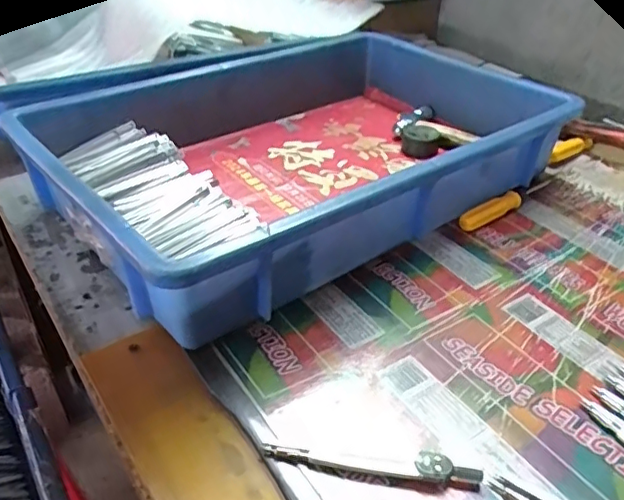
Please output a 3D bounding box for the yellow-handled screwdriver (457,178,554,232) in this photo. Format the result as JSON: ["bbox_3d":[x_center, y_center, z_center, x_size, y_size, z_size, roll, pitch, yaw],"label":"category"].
[{"bbox_3d":[0.179,-0.044,0.518,0.134,0.013,0.015,-24,43,-30],"label":"yellow-handled screwdriver"}]

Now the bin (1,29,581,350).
[{"bbox_3d":[-0.001,-0.094,0.524,0.423,0.083,0.285,-25,44,-31],"label":"bin"}]

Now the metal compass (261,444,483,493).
[{"bbox_3d":[0.030,0.111,0.301,0.111,0.009,0.014,3,36,3],"label":"metal compass"}]

